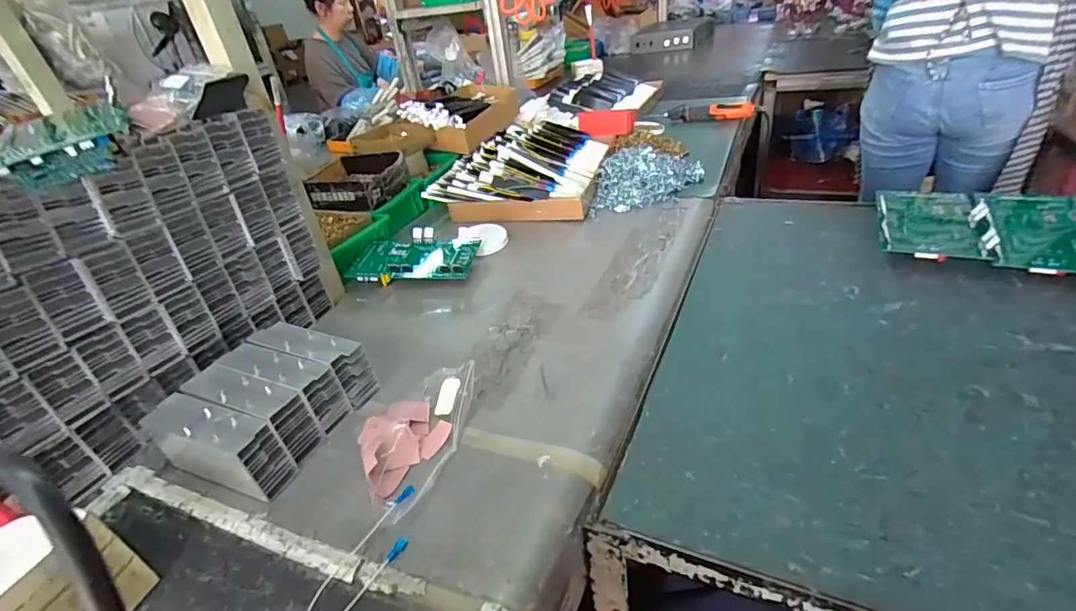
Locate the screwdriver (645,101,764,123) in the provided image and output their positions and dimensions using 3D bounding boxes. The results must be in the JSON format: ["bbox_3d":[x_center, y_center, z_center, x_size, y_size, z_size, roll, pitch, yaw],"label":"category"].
[{"bbox_3d":[0.515,-0.601,1.597,0.324,0.049,0.050,-1,34,13],"label":"screwdriver"}]

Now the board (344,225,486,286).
[{"bbox_3d":[-0.220,-0.096,0.960,0.230,0.043,0.161,0,38,20],"label":"board"}]

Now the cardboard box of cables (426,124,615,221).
[{"bbox_3d":[-0.025,-0.344,1.262,0.368,0.095,0.484,3,35,19],"label":"cardboard box of cables"}]

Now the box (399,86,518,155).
[{"bbox_3d":[-0.208,-0.543,1.437,0.238,0.107,0.369,4,35,20],"label":"box"}]

